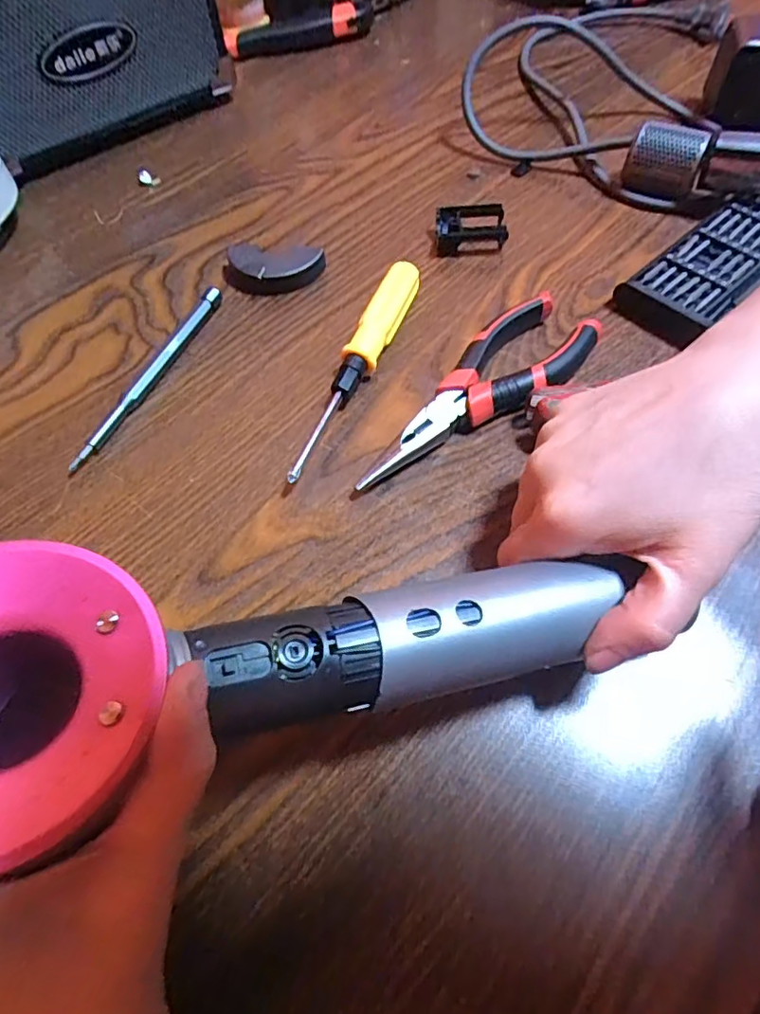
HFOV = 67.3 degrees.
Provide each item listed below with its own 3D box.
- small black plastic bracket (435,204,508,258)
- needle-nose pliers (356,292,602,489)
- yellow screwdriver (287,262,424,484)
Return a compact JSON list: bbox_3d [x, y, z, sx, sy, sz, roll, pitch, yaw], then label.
[{"bbox_3d":[0.059,-0.182,0.373,0.045,0.017,0.030,4,60,4],"label":"small black plastic bracket"},{"bbox_3d":[0.048,-0.059,0.295,0.154,0.020,0.047,-36,65,-18],"label":"needle-nose pliers"},{"bbox_3d":[-0.011,-0.078,0.307,0.017,0.022,0.149,20,62,13],"label":"yellow screwdriver"}]

